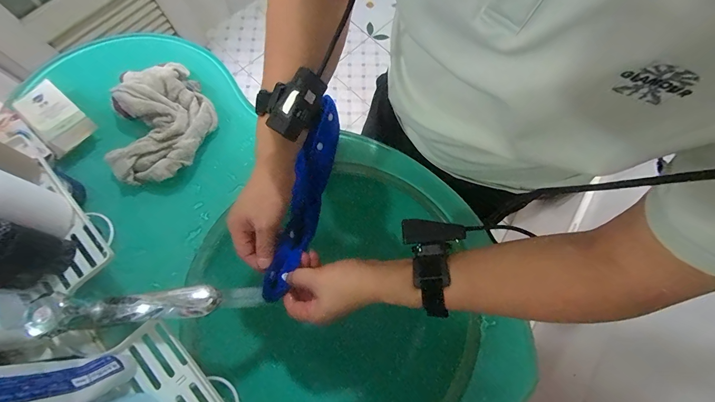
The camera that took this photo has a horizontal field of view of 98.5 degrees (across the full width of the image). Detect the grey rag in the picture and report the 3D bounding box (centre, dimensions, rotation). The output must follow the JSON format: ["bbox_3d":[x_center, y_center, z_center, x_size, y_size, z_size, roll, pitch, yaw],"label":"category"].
[{"bbox_3d":[-0.301,-0.123,0.481,0.136,0.059,0.186,-8,73,-3],"label":"grey rag"}]

